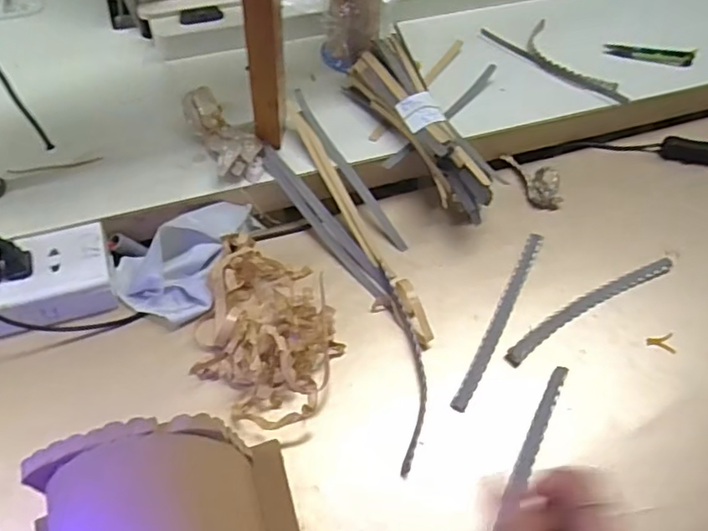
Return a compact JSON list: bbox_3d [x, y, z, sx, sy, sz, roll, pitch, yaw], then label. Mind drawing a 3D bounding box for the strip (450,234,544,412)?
[{"bbox_3d":[0.127,0.042,0.509,0.013,0.005,0.192,25,58,15],"label":"strip"}]

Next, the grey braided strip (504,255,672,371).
[{"bbox_3d":[0.206,0.034,0.517,0.190,0.006,0.021,-26,59,-20],"label":"grey braided strip"}]

